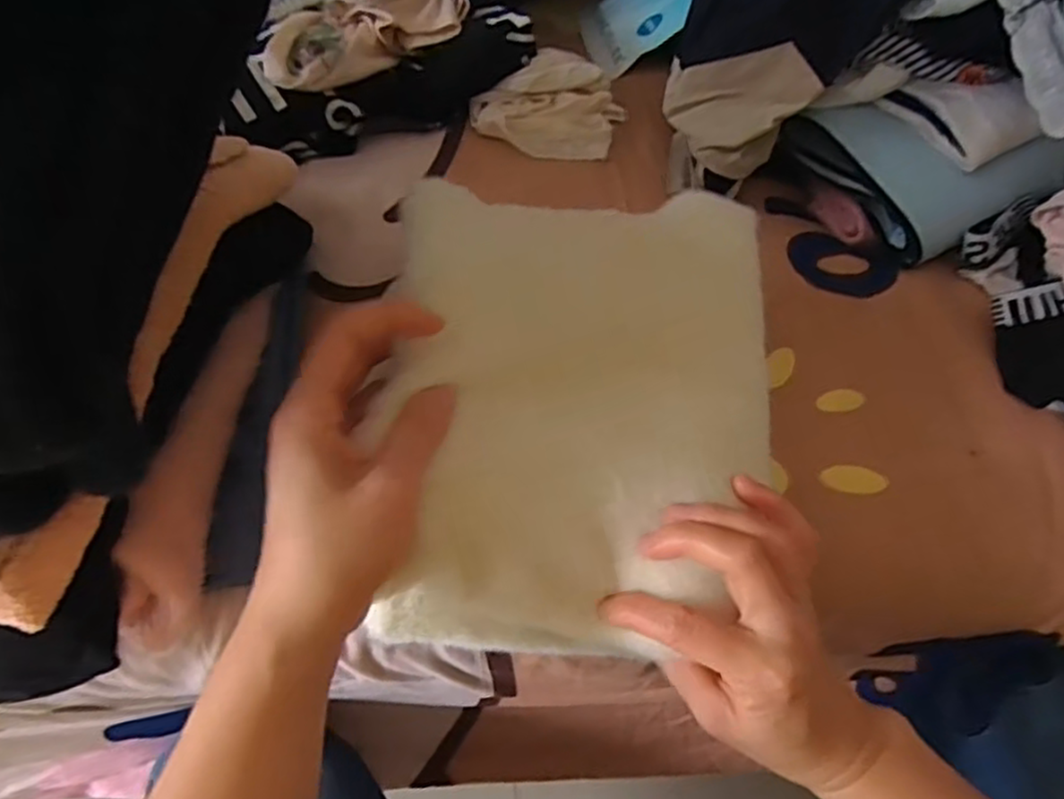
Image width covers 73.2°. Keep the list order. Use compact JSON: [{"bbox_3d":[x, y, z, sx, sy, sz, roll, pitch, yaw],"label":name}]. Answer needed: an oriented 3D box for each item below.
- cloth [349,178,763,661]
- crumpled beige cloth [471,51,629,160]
[{"bbox_3d":[0.018,-0.005,0.390,0.212,0.084,0.275,10,65,-10],"label":"cloth"},{"bbox_3d":[0.014,-0.252,0.611,0.129,0.035,0.102,7,54,0],"label":"crumpled beige cloth"}]

